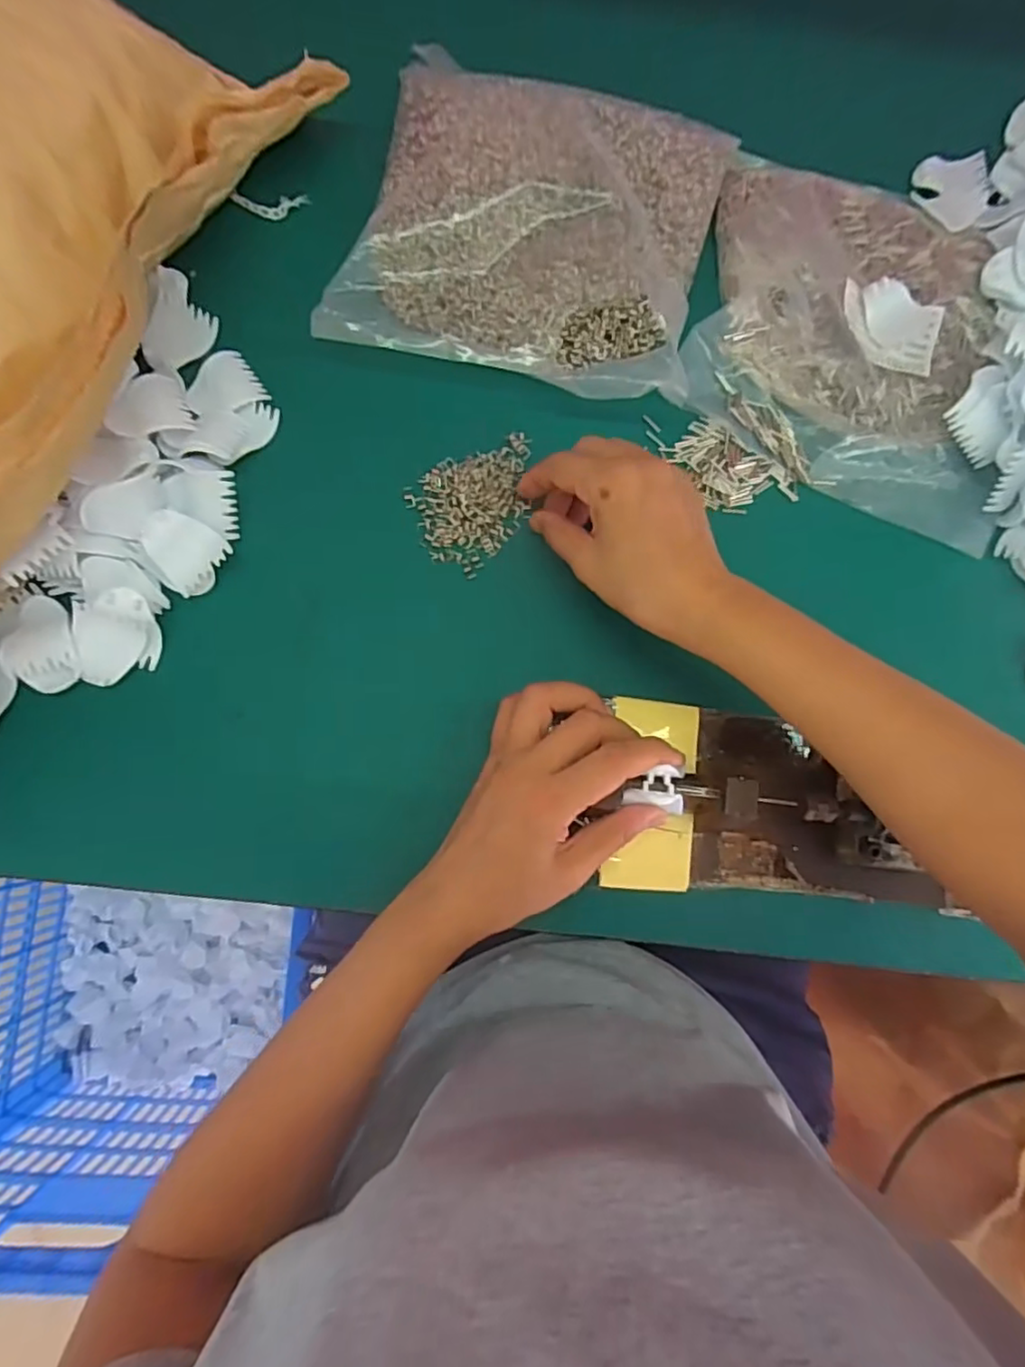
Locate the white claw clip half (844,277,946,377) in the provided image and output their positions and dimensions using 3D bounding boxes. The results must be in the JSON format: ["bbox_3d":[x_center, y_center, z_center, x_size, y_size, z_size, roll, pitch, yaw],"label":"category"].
[{"bbox_3d":[0.246,-0.233,0.413,0.067,0.014,0.053,9,81,-2],"label":"white claw clip half"}]

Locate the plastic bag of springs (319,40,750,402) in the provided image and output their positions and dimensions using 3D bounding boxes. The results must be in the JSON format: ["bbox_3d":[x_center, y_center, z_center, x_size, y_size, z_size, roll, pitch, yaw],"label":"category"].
[{"bbox_3d":[0.015,-0.287,0.404,0.216,0.037,0.207,11,81,-1],"label":"plastic bag of springs"}]

